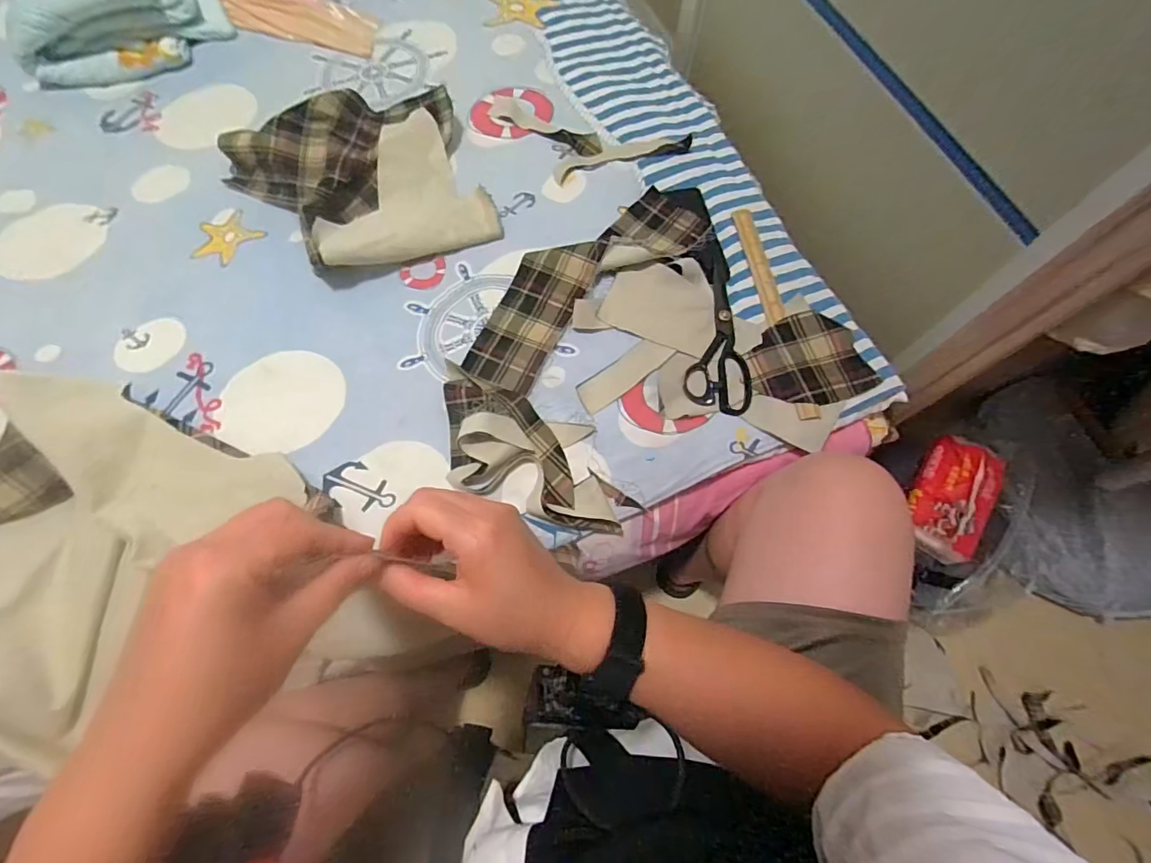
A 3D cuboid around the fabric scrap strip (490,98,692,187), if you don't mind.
[{"bbox_3d":[0.003,-0.441,0.759,0.319,0.024,0.140,19,70,7],"label":"fabric scrap strip"}]

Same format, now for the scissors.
[{"bbox_3d":[0.198,-0.148,0.658,0.081,0.011,0.263,10,70,4],"label":"scissors"}]

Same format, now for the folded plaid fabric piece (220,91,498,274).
[{"bbox_3d":[-0.315,-0.367,0.714,0.334,0.057,0.336,-22,71,-8],"label":"folded plaid fabric piece"}]

